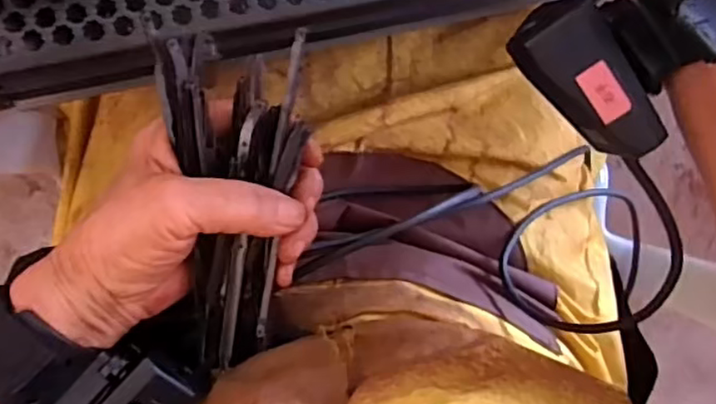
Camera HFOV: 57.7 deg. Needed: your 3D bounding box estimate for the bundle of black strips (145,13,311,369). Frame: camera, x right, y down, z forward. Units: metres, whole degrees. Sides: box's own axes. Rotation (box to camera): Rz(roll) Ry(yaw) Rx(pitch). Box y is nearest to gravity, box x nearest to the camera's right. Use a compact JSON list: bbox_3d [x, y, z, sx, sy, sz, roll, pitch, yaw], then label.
[{"bbox_3d":[-0.053,0.004,0.277,0.059,0.030,0.146,0,106,-8],"label":"bundle of black strips"}]

